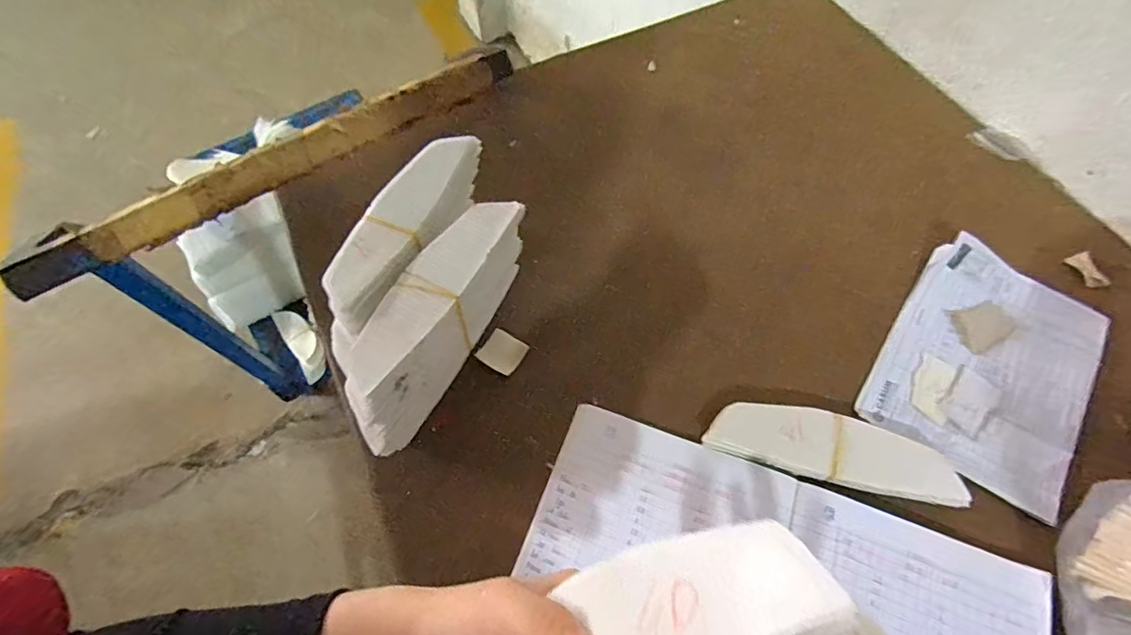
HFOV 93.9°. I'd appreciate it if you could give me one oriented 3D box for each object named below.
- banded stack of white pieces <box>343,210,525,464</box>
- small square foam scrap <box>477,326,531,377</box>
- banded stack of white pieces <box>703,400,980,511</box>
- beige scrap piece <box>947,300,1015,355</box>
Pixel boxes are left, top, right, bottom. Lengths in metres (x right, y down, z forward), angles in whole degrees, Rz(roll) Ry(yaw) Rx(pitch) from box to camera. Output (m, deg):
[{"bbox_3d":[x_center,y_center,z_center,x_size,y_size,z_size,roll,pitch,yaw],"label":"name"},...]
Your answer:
[{"bbox_3d":[-0.106,0.004,0.423,0.049,0.098,0.195,26,65,14],"label":"banded stack of white pieces"},{"bbox_3d":[-0.054,0.030,0.454,0.034,0.004,0.033,34,66,-1],"label":"small square foam scrap"},{"bbox_3d":[0.203,0.101,0.407,0.181,0.017,0.050,12,62,7],"label":"banded stack of white pieces"},{"bbox_3d":[0.371,0.008,0.467,0.050,0.004,0.041,-14,65,-2],"label":"beige scrap piece"}]

